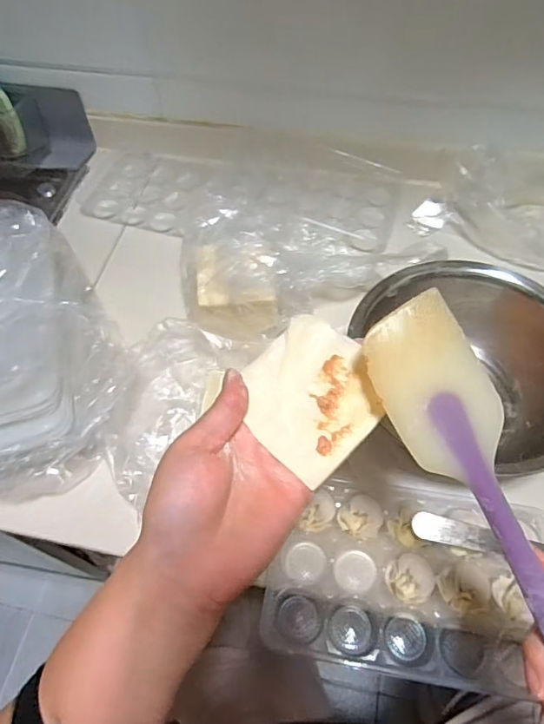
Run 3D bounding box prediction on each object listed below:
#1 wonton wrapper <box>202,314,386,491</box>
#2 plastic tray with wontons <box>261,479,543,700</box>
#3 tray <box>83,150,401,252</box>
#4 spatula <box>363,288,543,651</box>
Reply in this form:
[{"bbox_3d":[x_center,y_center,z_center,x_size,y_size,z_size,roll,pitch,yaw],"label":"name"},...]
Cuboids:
[{"bbox_3d":[0.018,0.016,0.277,0.078,0.017,0.082,-40,65,-20],"label":"wonton wrapper"},{"bbox_3d":[0.107,0.175,0.405,0.213,0.032,0.139,7,59,6],"label":"plastic tray with wontons"},{"bbox_3d":[-0.047,-0.216,0.645,0.411,0.044,0.129,10,66,7],"label":"tray"},{"bbox_3d":[0.118,0.088,0.248,0.051,0.011,0.250,-25,88,-13],"label":"spatula"}]

